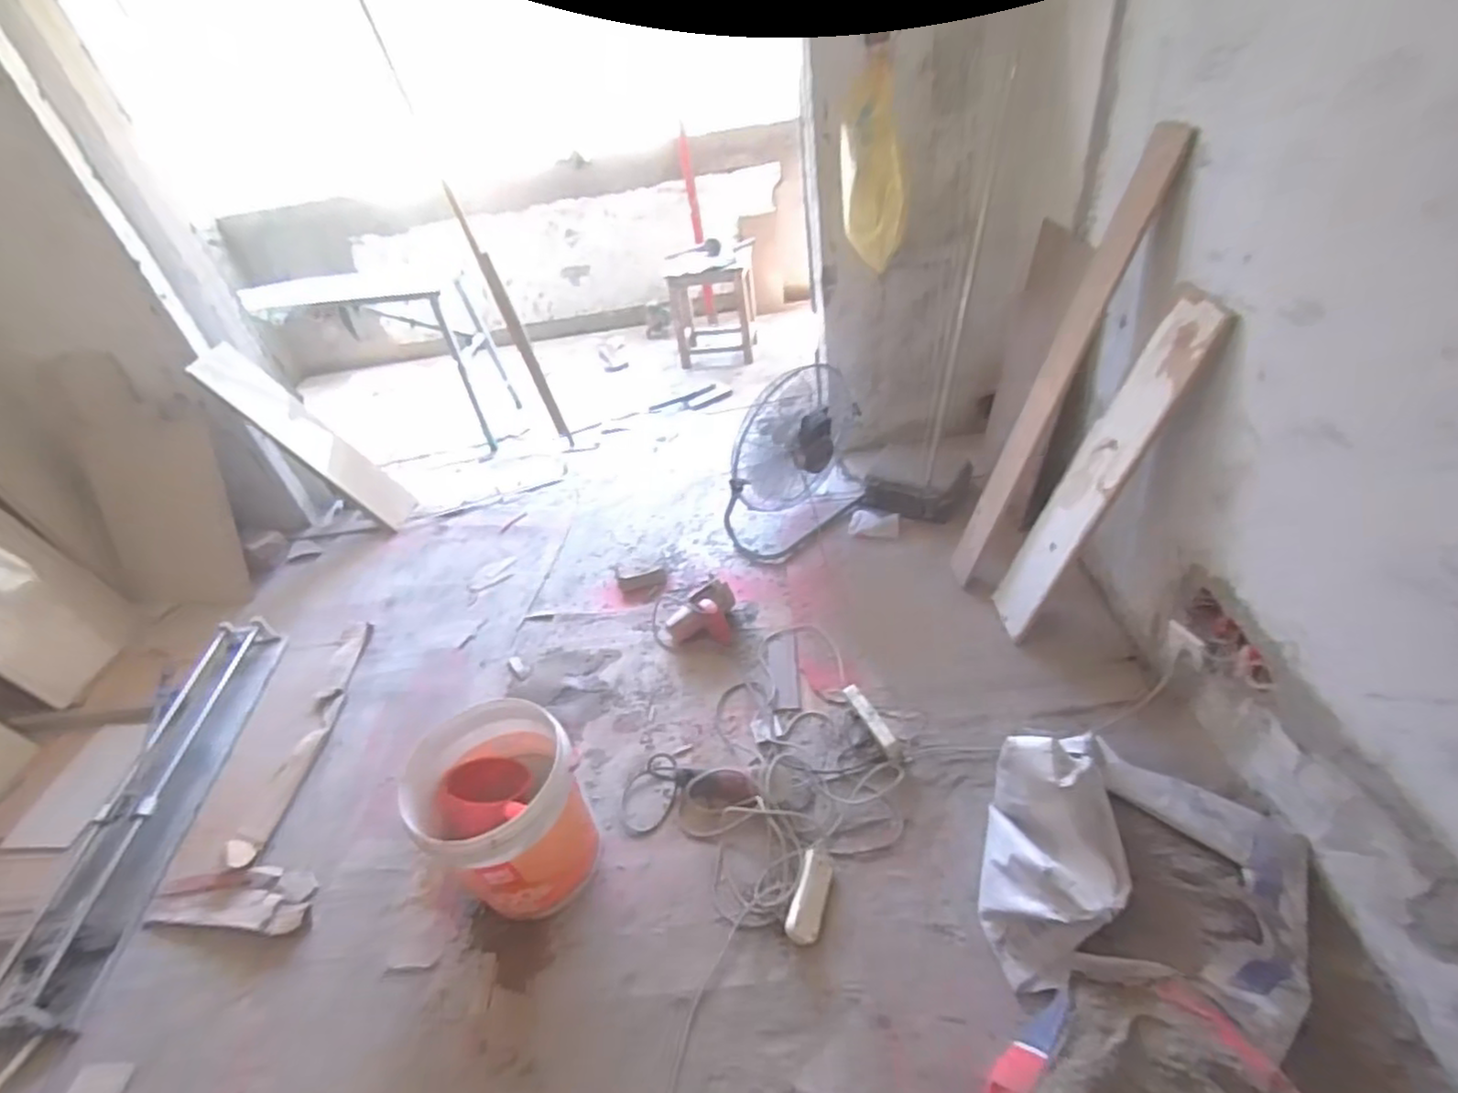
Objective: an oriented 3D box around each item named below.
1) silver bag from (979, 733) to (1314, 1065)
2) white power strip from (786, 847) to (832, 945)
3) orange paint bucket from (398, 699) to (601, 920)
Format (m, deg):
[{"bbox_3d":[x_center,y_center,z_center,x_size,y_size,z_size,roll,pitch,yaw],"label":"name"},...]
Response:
[{"bbox_3d":[0.720,0.558,1.184,0.503,0.256,0.408,7,43,20],"label":"silver bag"},{"bbox_3d":[0.159,0.679,1.326,0.062,0.045,0.168,11,46,21],"label":"white power strip"},{"bbox_3d":[-0.431,0.518,1.356,0.299,0.310,0.290,-6,40,5],"label":"orange paint bucket"}]

